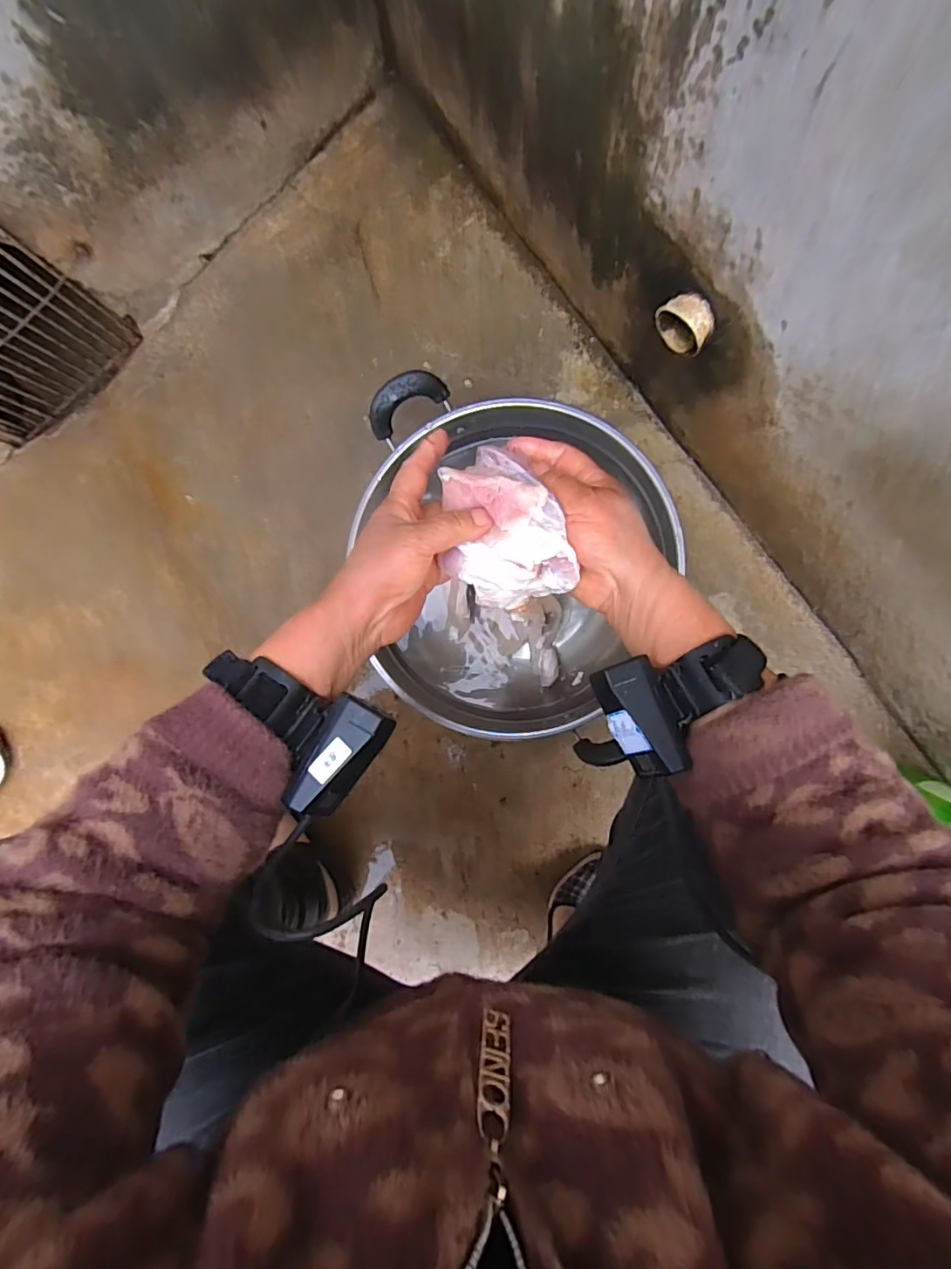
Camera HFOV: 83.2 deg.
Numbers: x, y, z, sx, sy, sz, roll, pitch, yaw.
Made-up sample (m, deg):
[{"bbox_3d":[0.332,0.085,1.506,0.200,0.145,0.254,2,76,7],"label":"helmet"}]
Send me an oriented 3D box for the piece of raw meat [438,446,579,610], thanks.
[{"bbox_3d":[0.016,-0.075,0.353,0.075,0.044,0.111,-17,90,7],"label":"piece of raw meat"}]

